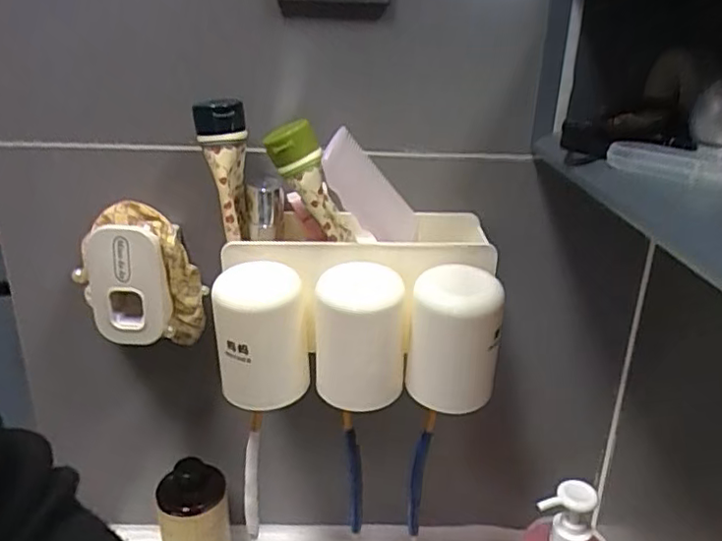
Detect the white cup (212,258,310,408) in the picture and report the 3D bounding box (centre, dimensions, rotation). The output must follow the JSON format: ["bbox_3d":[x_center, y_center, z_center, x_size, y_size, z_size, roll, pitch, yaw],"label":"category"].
[{"bbox_3d":[-0.070,0.047,0.426,0.060,0.094,0.054,0,22,-4],"label":"white cup"}]

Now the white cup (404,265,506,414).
[{"bbox_3d":[0.065,0.051,0.419,0.062,0.095,0.051,6,23,12],"label":"white cup"}]

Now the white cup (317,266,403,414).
[{"bbox_3d":[-0.002,0.048,0.426,0.062,0.093,0.055,1,22,0],"label":"white cup"}]

